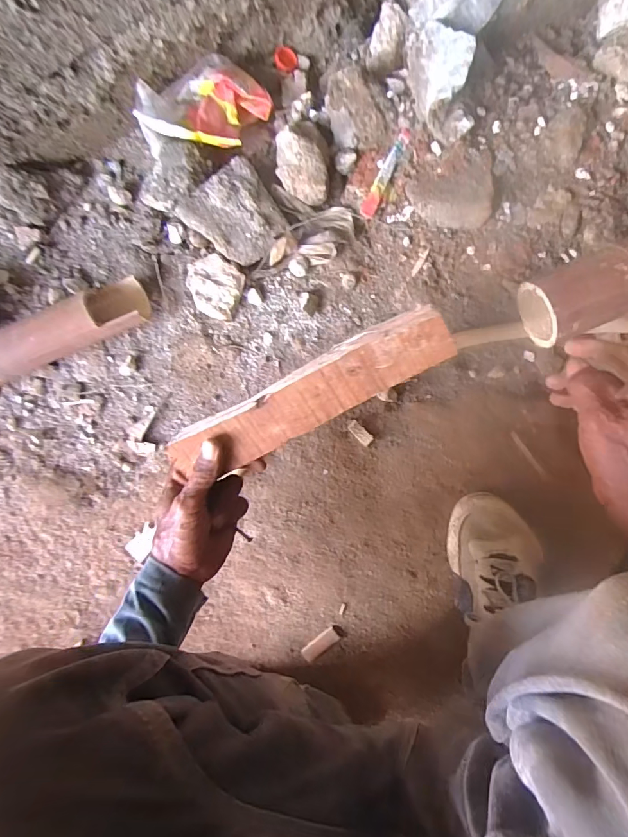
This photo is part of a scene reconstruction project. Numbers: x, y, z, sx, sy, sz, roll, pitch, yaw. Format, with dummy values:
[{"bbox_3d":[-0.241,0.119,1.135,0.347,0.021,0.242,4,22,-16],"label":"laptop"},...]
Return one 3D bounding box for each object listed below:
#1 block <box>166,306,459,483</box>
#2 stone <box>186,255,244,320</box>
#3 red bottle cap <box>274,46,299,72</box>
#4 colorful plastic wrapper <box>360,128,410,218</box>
[{"bbox_3d":[-0.011,-0.015,0.370,0.258,0.024,0.052,-26,89,13],"label":"block"},{"bbox_3d":[-0.124,-0.165,0.541,0.074,0.025,0.065,34,94,4],"label":"stone"},{"bbox_3d":[-0.034,-0.439,0.530,0.026,0.008,0.025,0,91,5],"label":"red bottle cap"},{"bbox_3d":[0.081,-0.279,0.494,0.016,0.010,0.100,27,98,4],"label":"colorful plastic wrapper"}]

